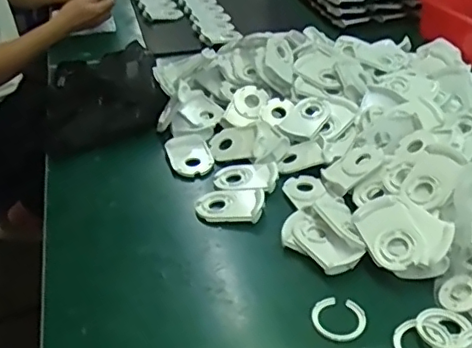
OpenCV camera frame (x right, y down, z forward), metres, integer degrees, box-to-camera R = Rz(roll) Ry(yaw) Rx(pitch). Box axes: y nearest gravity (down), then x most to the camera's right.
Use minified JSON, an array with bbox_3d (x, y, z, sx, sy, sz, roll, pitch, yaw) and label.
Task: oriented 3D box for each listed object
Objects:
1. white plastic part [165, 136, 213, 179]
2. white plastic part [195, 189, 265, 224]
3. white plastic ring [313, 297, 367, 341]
[{"bbox_3d":[-0.065,-0.027,0.808,0.059,0.013,0.085,-10,36,-14],"label":"white plastic part"},{"bbox_3d":[-0.008,0.034,0.701,0.083,0.023,0.058,10,36,14],"label":"white plastic part"},{"bbox_3d":[0.103,0.142,0.560,0.052,0.005,0.050,0,35,0],"label":"white plastic ring"}]

